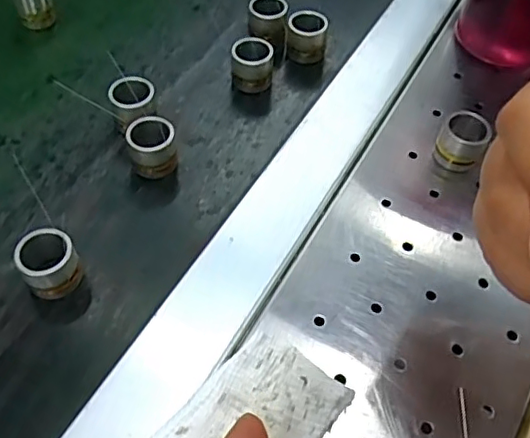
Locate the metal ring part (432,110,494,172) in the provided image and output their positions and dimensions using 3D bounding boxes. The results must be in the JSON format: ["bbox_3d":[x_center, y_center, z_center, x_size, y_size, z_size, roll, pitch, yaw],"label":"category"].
[{"bbox_3d":[0.105,-0.041,0.311,0.024,0.026,0.023,23,56,15],"label":"metal ring part"}]

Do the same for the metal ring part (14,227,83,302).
[{"bbox_3d":[-0.098,0.020,0.263,0.025,0.024,0.023,1,54,-1],"label":"metal ring part"}]

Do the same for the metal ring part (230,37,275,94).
[{"bbox_3d":[-0.008,-0.090,0.346,0.024,0.027,0.021,7,54,3],"label":"metal ring part"}]

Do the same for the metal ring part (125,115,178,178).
[{"bbox_3d":[-0.059,-0.037,0.305,0.024,0.025,0.023,-6,54,-6],"label":"metal ring part"}]

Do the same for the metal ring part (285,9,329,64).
[{"bbox_3d":[0.026,-0.112,0.362,0.024,0.027,0.021,5,54,2],"label":"metal ring part"}]

